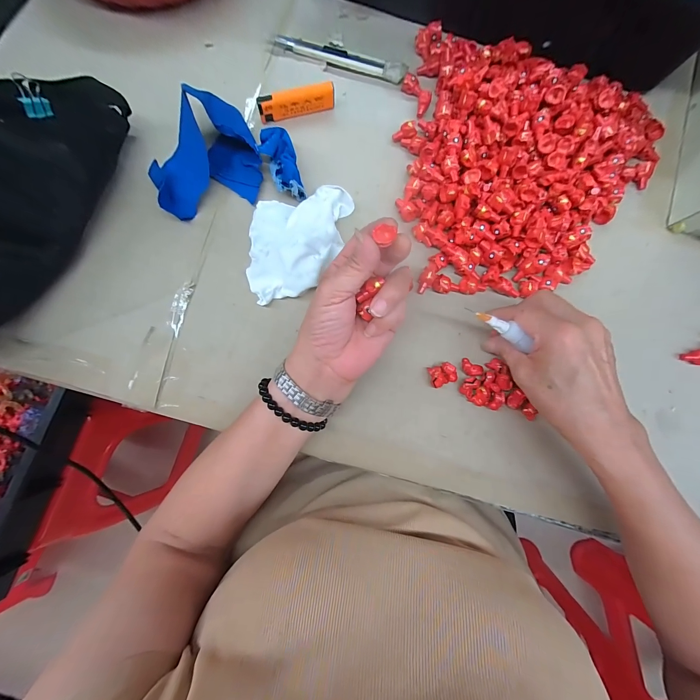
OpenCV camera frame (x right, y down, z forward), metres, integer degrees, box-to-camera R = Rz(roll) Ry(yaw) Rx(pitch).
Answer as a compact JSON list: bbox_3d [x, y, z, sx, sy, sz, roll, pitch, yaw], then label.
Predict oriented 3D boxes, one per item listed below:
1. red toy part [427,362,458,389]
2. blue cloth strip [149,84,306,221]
[{"bbox_3d":[0.090,0.024,0.299,0.025,0.013,0.020,-19,85,-2],"label":"red toy part"},{"bbox_3d":[-0.127,-0.194,0.296,0.149,0.052,0.106,-9,85,-1],"label":"blue cloth strip"}]

